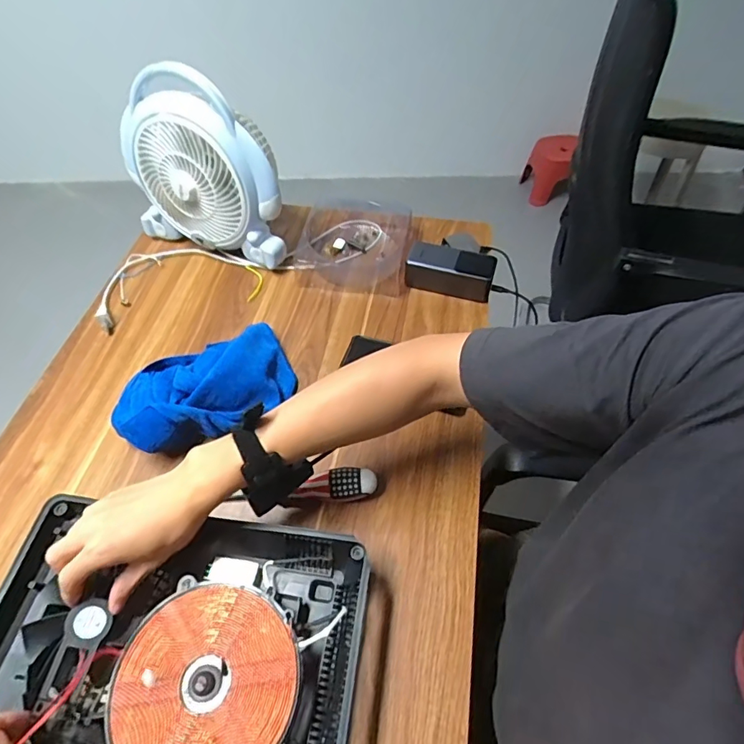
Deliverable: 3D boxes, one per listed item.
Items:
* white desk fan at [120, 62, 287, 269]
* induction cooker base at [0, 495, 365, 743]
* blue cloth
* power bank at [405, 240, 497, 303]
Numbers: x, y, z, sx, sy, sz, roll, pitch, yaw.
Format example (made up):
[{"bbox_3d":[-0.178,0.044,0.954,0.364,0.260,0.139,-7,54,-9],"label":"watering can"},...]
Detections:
[{"bbox_3d":[-0.252,-0.307,0.722,0.267,0.243,0.115,16,57,12],"label":"white desk fan"},{"bbox_3d":[-0.187,0.265,0.418,0.334,0.056,0.264,7,55,6],"label":"induction cooker base"},{"bbox_3d":[-0.206,0.012,0.593,0.207,0.084,0.140,-22,57,-14],"label":"blue cloth"},{"bbox_3d":[0.119,-0.154,0.723,0.128,0.053,0.055,15,56,11],"label":"power bank"}]

